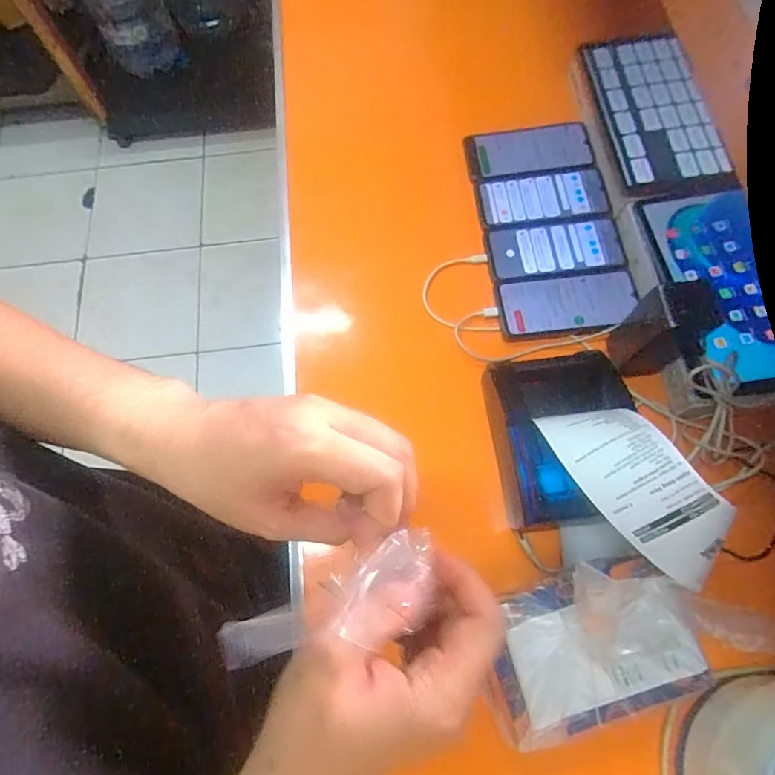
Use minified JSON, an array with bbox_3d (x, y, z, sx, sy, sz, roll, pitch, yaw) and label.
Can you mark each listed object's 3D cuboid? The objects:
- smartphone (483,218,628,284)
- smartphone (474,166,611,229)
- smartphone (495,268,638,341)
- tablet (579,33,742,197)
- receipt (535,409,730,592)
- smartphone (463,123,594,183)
[{"bbox_3d":[0.203,-0.172,0.594,0.156,0.016,0.075,-3,72,1],"label":"smartphone"},{"bbox_3d":[0.194,-0.244,0.615,0.155,0.012,0.073,-4,76,5],"label":"smartphone"},{"bbox_3d":[0.209,-0.098,0.566,0.154,0.008,0.080,-6,69,8],"label":"smartphone"},{"bbox_3d":[0.320,-0.325,0.577,0.108,0.014,0.229,-12,76,9],"label":"tablet"},{"bbox_3d":[0.205,0.086,0.394,0.078,0.070,0.183,-33,74,-8],"label":"receipt"},{"bbox_3d":[0.183,-0.311,0.634,0.154,0.010,0.073,-7,77,8],"label":"smartphone"}]

